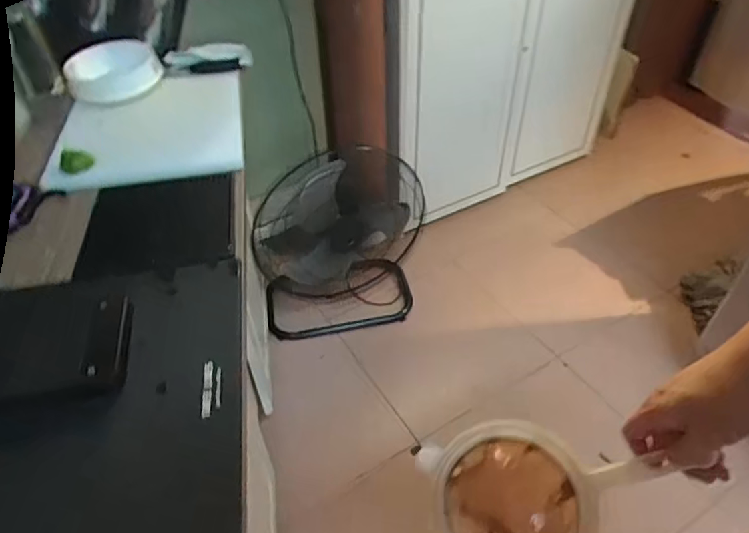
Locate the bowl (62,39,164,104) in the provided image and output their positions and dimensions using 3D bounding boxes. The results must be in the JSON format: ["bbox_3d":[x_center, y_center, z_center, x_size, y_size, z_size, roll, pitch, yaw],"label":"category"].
[{"bbox_3d":[-0.502,-0.379,1.031,0.170,0.048,0.165,-1,44,1],"label":"bowl"}]

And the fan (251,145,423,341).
[{"bbox_3d":[-0.089,-0.125,1.558,0.526,0.492,0.384,-9,45,-7],"label":"fan"}]

